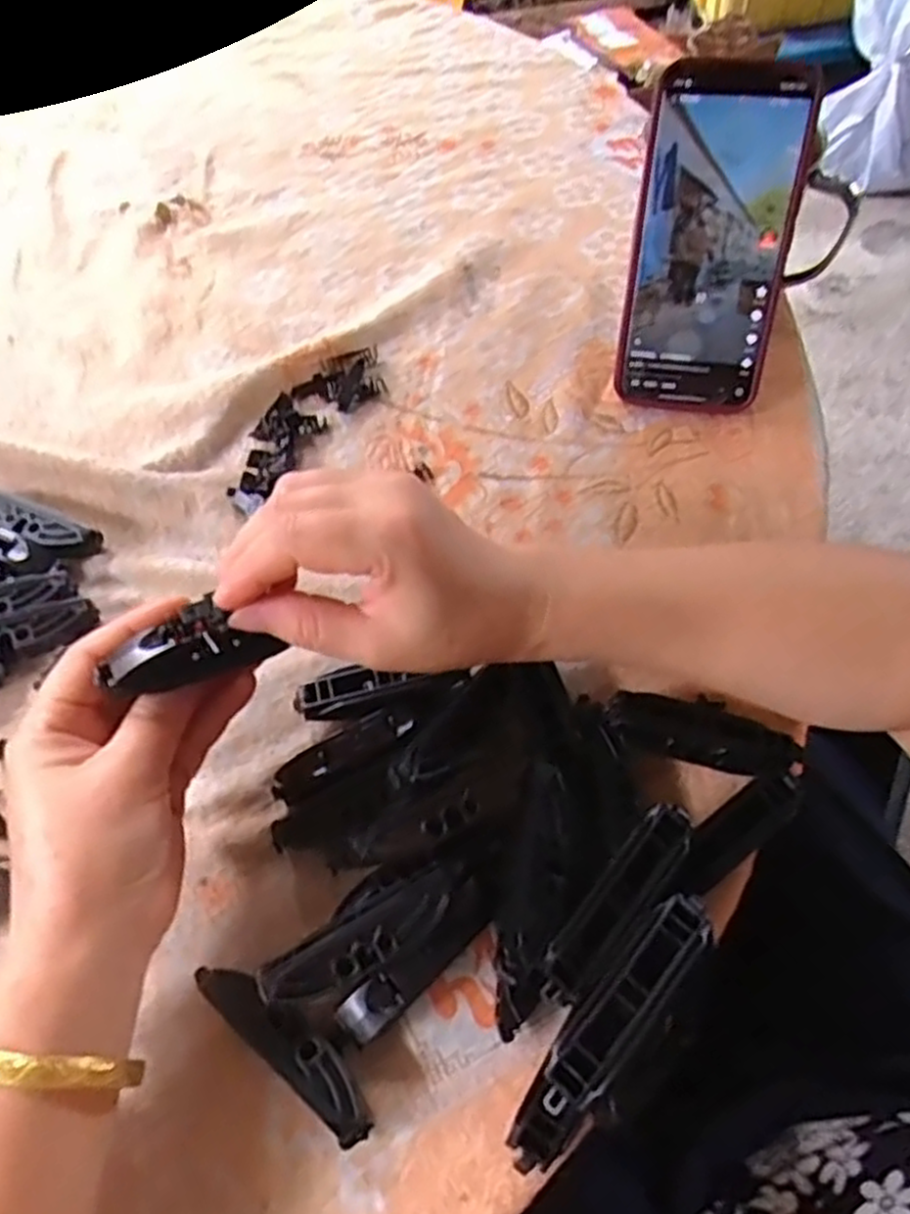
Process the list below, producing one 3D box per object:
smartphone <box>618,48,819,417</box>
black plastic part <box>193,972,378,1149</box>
[{"bbox_3d":[0.125,-0.176,0.382,0.073,0.153,0.009,10,30,14],"label":"smartphone"},{"bbox_3d":[-0.060,0.156,0.279,0.080,0.018,0.018,35,68,21],"label":"black plastic part"}]

